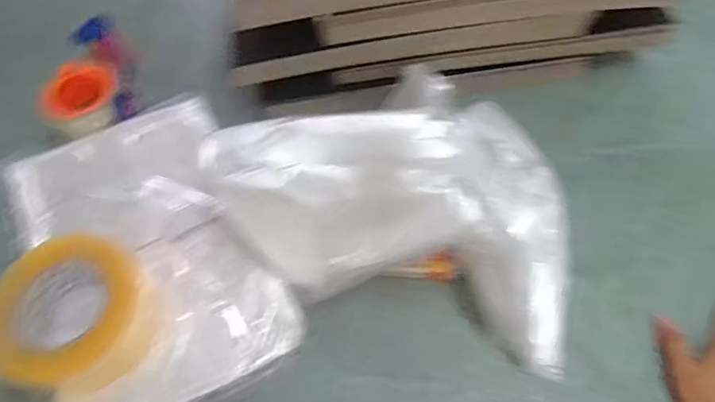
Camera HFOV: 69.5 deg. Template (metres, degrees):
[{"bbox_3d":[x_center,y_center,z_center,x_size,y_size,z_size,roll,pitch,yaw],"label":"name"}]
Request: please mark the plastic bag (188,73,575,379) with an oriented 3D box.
[{"bbox_3d":[0.042,-0.009,0.467,0.338,0.126,0.210,22,62,13],"label":"plastic bag"}]

